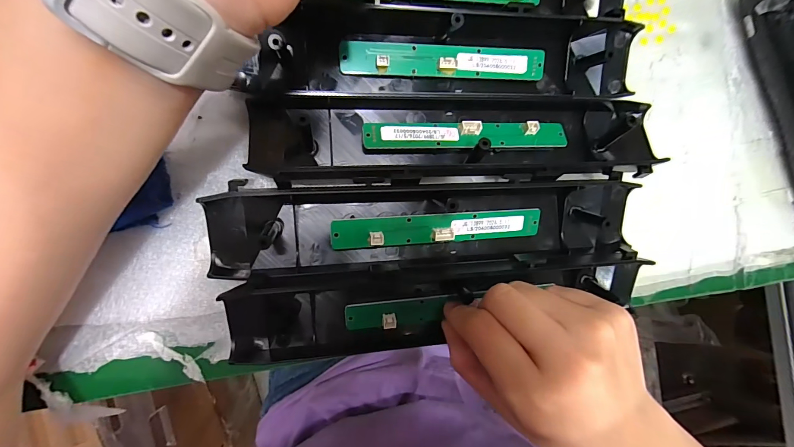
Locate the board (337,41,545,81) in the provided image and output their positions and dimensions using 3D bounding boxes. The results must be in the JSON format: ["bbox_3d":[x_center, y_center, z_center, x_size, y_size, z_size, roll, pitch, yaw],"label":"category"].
[{"bbox_3d":[0.033,-0.107,0.227,0.136,0.010,0.019,-2,90,-10],"label":"board"}]

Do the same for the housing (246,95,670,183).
[{"bbox_3d":[0.050,-0.056,0.222,0.276,0.023,0.057,-1,90,-10],"label":"housing"}]

